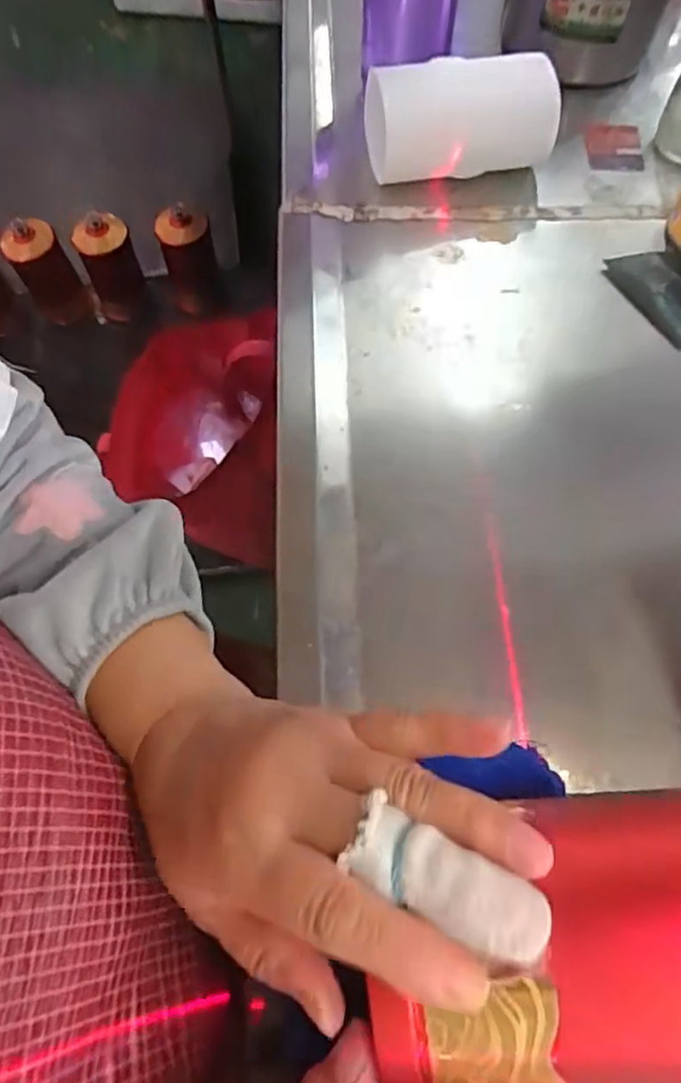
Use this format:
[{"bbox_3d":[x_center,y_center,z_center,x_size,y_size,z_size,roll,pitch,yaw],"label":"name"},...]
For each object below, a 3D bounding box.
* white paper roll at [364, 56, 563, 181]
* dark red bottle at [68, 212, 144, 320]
[{"bbox_3d":[0.091,-0.309,0.501,0.141,0.070,0.059,-8,65,-2],"label":"white paper roll"},{"bbox_3d":[-0.402,-0.481,1.162,0.089,0.191,0.086,-24,67,-9],"label":"dark red bottle"}]

